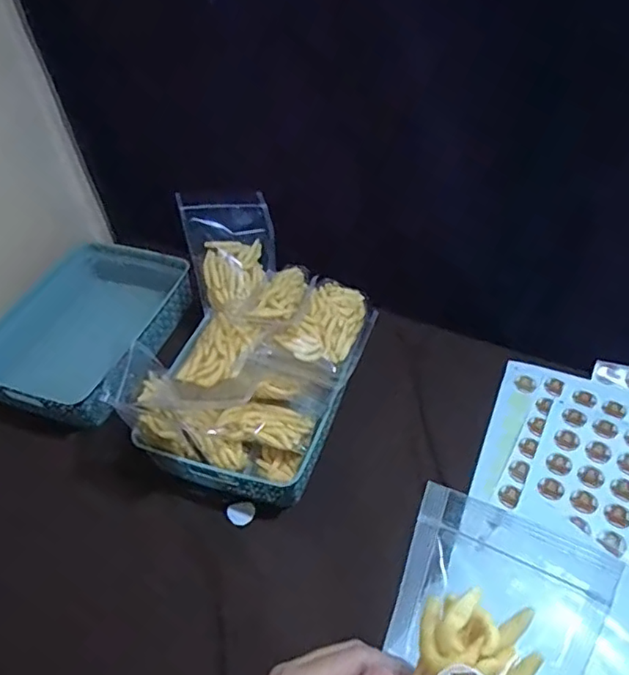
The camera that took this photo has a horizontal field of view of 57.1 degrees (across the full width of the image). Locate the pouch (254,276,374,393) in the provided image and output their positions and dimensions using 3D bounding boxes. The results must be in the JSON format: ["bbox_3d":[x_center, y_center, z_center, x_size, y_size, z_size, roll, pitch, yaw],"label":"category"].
[{"bbox_3d":[0.004,-0.009,0.791,0.108,0.038,0.177,16,50,21],"label":"pouch"}]

